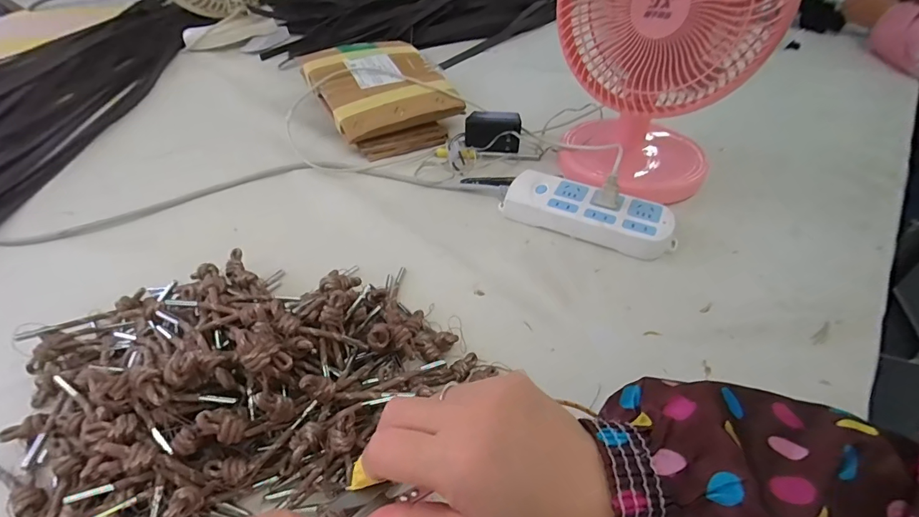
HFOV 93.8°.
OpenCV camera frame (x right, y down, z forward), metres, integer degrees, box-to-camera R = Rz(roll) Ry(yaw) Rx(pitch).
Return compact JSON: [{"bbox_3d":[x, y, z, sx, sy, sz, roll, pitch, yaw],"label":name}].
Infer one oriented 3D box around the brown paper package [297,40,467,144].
[{"bbox_3d":[-0.127,-0.269,0.662,0.186,0.049,0.226,-25,51,-23],"label":"brown paper package"}]

